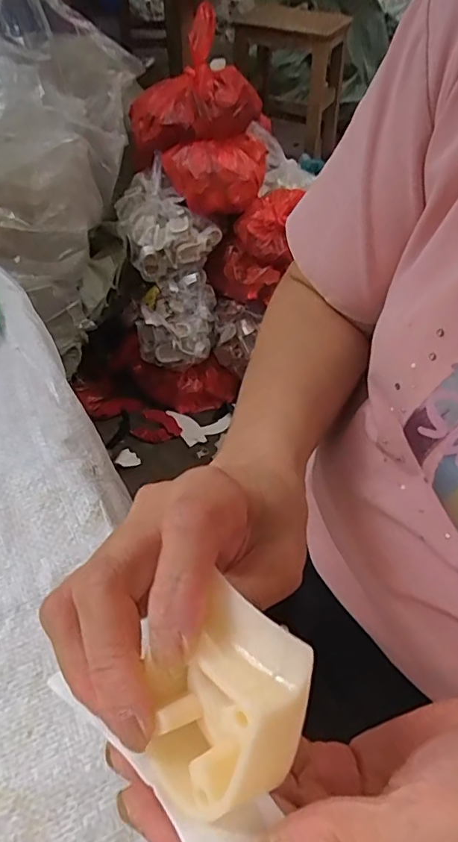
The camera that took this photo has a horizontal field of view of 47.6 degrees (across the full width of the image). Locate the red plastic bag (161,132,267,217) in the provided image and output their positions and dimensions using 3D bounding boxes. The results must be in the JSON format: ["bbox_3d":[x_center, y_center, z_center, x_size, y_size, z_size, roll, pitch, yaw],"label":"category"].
[{"bbox_3d":[-0.015,-0.537,1.125,0.219,0.106,0.152,-11,53,-11],"label":"red plastic bag"}]

